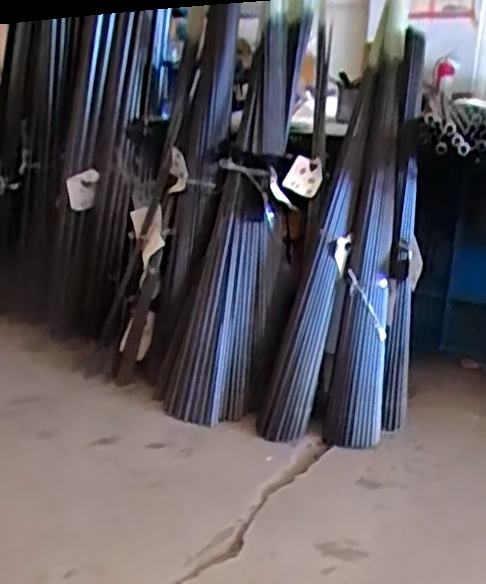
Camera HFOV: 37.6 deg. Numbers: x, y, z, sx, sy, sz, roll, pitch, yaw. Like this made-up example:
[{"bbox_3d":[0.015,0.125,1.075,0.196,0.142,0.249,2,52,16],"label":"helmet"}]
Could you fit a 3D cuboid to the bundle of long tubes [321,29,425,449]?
[{"bbox_3d":[0.295,-0.109,1.528,0.164,0.871,0.116,6,-8,13],"label":"bundle of long tubes"}]

